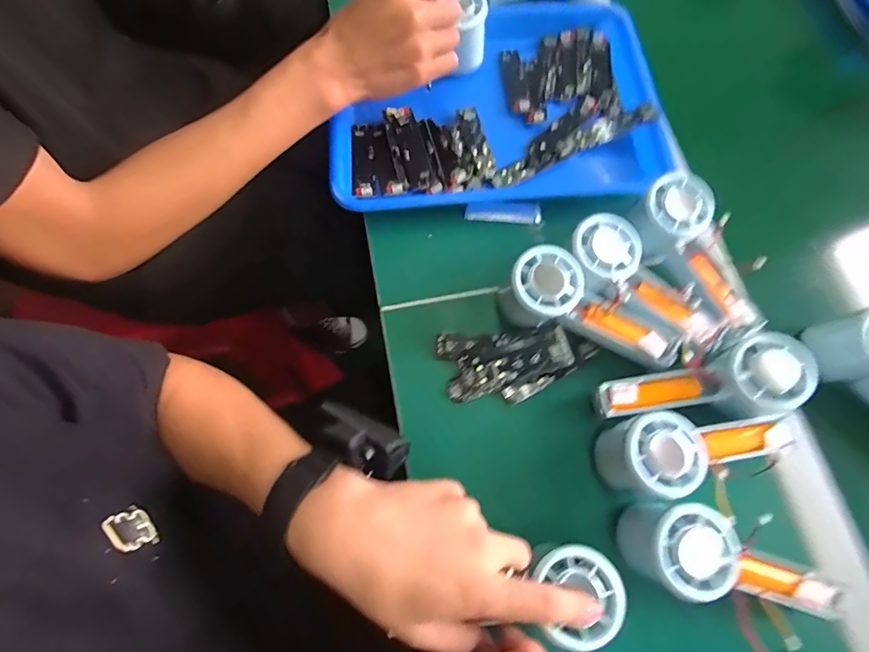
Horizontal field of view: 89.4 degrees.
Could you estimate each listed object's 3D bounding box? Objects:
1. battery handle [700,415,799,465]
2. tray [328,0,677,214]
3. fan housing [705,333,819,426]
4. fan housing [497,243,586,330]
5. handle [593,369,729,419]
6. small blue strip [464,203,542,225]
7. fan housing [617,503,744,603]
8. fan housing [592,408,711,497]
[{"bbox_3d":[0.246,0.088,0.342,0.078,0.015,0.026,-8,71,-5],"label":"battery handle"},{"bbox_3d":[0.063,-0.243,0.465,0.336,0.033,0.256,-5,71,-4],"label":"tray"},{"bbox_3d":[0.256,0.043,0.350,0.064,0.049,0.060,1,71,-2],"label":"fan housing"},{"bbox_3d":[0.087,-0.028,0.377,0.059,0.062,0.063,-40,77,-14],"label":"fan housing"},{"bbox_3d":[0.180,0.053,0.353,0.097,0.020,0.027,-8,71,-5],"label":"handle"},{"bbox_3d":[0.068,-0.111,0.434,0.074,0.010,0.017,-1,71,-2],"label":"small blue strip"},{"bbox_3d":[0.172,0.156,0.311,0.057,0.057,0.056,1,71,-2],"label":"fan housing"},{"bbox_3d":[0.162,0.100,0.343,0.058,0.078,0.056,1,71,-2],"label":"fan housing"}]

